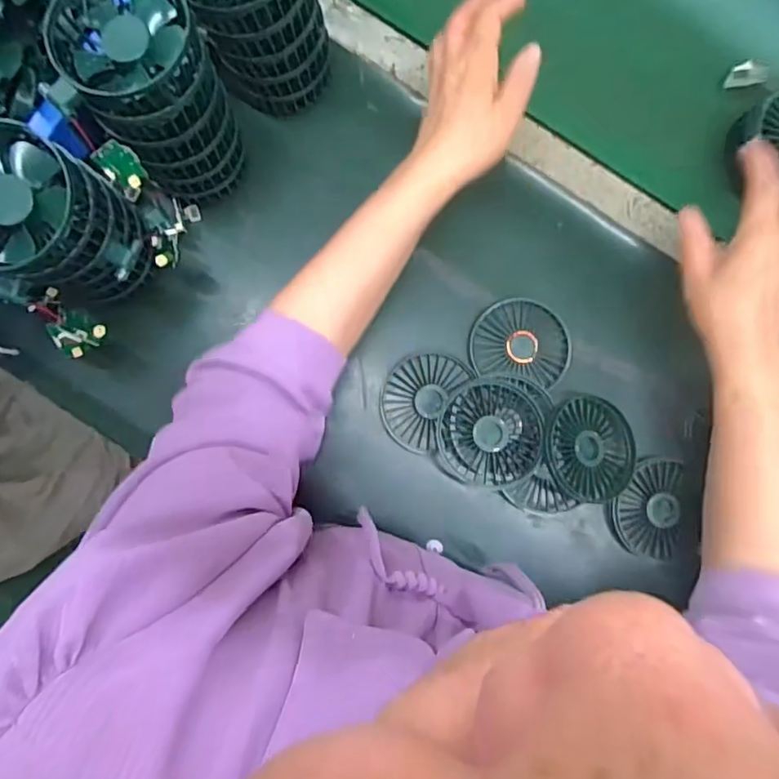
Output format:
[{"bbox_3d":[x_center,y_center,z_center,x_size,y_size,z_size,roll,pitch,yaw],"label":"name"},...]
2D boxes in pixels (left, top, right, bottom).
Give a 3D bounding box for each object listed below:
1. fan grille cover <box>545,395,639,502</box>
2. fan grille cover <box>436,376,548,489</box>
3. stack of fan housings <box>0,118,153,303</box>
[{"bbox_3d":[0.170,0.050,0.480,0.074,0.018,0.089,-21,88,-18],"label":"fan grille cover"},{"bbox_3d":[0.085,0.036,0.481,0.083,0.025,0.090,-4,85,-3],"label":"fan grille cover"},{"bbox_3d":[-0.237,-0.113,0.404,0.111,0.116,0.093,22,84,-1],"label":"stack of fan housings"}]

